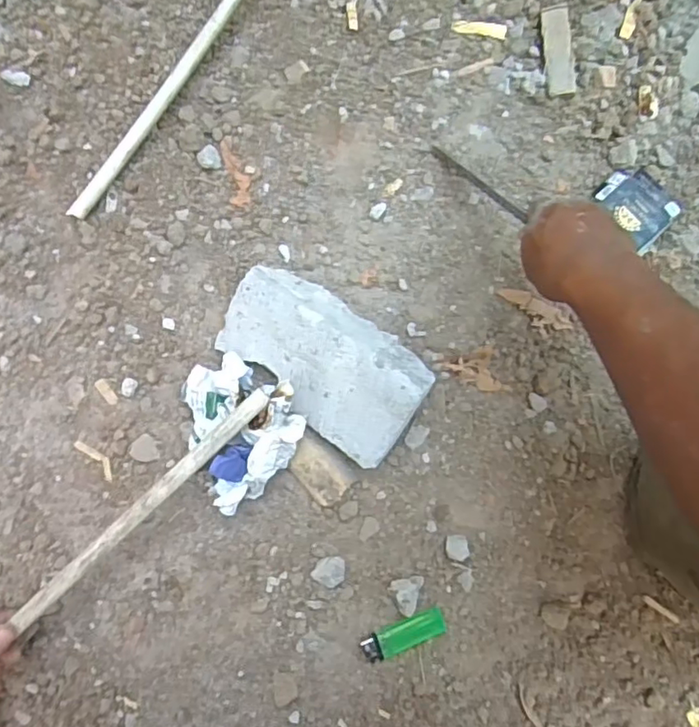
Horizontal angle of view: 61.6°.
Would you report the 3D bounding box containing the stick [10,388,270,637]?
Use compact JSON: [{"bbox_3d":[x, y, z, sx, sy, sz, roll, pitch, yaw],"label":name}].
[{"bbox_3d":[-0.172,0.121,0.493,0.273,0.008,0.016,-43,88,-3],"label":"stick"}]

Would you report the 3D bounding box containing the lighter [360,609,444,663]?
[{"bbox_3d":[0.051,0.251,0.537,0.078,0.014,0.026,-18,85,-6],"label":"lighter"}]

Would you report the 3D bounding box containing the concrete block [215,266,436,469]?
[{"bbox_3d":[-0.025,-0.004,0.543,0.197,0.089,0.109,37,82,2],"label":"concrete block"}]

